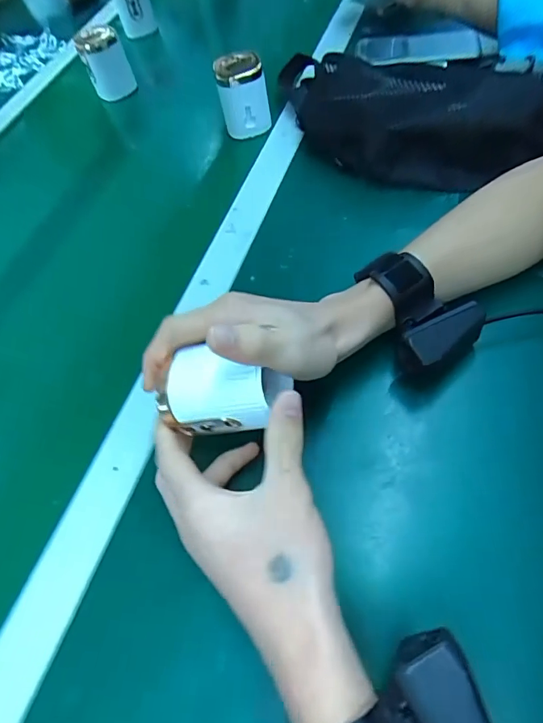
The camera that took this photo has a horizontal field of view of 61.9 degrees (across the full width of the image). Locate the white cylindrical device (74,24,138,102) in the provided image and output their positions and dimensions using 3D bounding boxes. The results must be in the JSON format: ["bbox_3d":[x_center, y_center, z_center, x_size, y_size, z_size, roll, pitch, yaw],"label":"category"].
[{"bbox_3d":[-0.240,-0.433,0.653,0.058,0.075,0.071,-23,58,-4],"label":"white cylindrical device"}]

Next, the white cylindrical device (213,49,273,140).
[{"bbox_3d":[-0.033,-0.320,0.535,0.058,0.080,0.055,-10,58,4],"label":"white cylindrical device"}]

